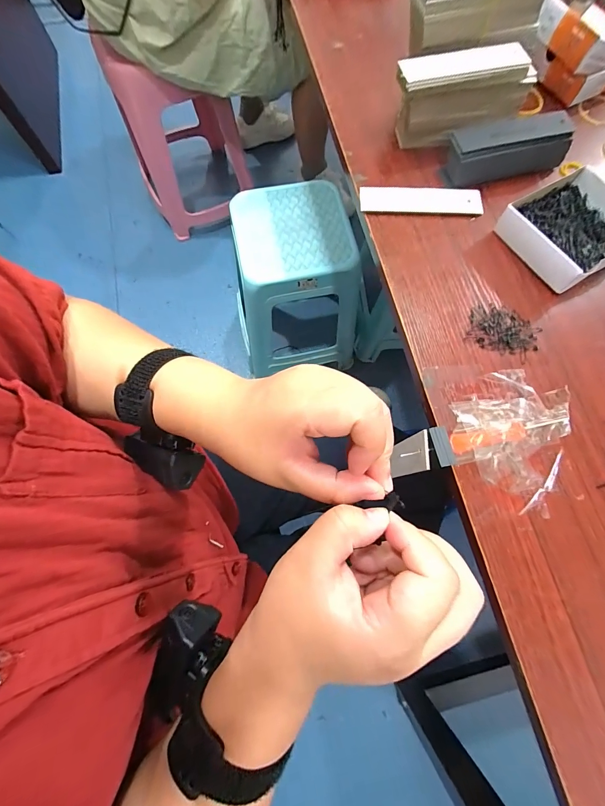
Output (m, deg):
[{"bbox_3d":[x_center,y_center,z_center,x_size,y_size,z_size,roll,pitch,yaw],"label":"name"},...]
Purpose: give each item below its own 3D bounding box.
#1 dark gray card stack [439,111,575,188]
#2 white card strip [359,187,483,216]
[{"bbox_3d":[0.212,-0.265,0.344,0.129,0.035,0.038,-15,74,-5],"label":"dark gray card stack"},{"bbox_3d":[0.125,-0.213,0.345,0.126,0.008,0.030,0,73,-1],"label":"white card strip"}]

